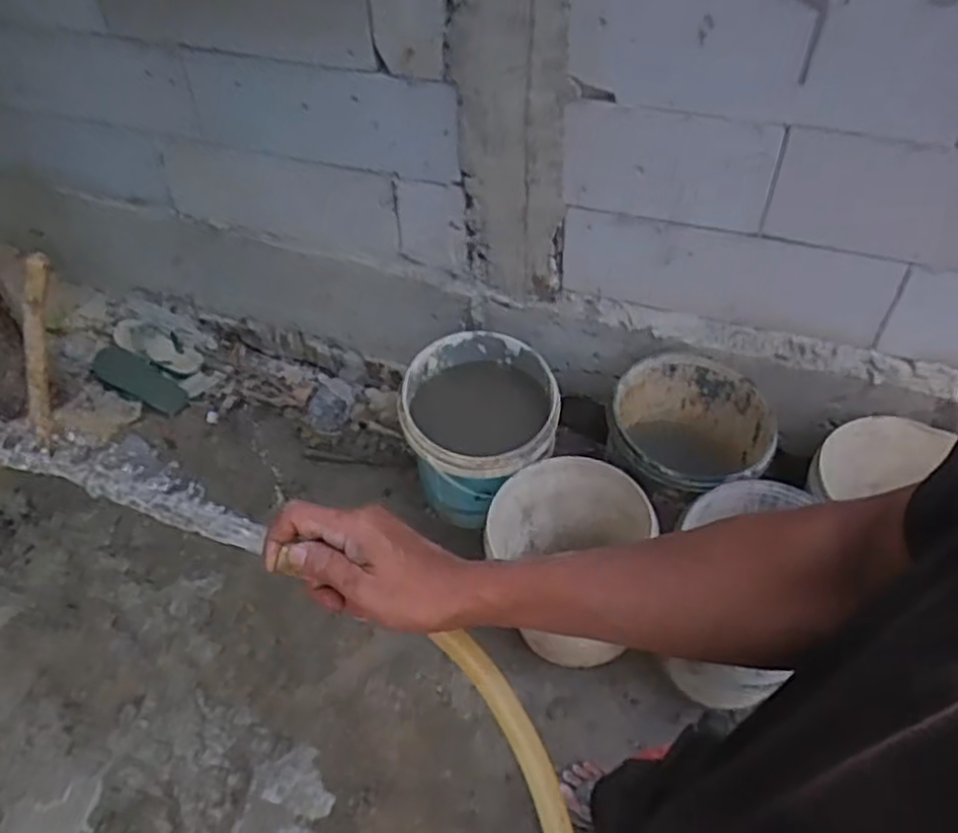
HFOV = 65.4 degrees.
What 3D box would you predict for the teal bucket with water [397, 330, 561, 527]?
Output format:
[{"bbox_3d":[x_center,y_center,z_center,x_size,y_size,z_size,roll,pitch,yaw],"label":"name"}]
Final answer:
[{"bbox_3d":[0.004,0.046,1.498,0.291,0.310,0.276,-2,47,2],"label":"teal bucket with water"}]

